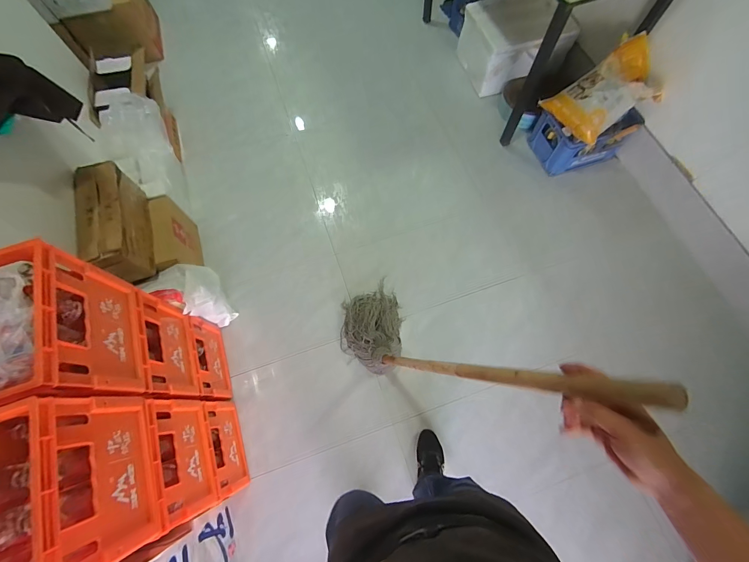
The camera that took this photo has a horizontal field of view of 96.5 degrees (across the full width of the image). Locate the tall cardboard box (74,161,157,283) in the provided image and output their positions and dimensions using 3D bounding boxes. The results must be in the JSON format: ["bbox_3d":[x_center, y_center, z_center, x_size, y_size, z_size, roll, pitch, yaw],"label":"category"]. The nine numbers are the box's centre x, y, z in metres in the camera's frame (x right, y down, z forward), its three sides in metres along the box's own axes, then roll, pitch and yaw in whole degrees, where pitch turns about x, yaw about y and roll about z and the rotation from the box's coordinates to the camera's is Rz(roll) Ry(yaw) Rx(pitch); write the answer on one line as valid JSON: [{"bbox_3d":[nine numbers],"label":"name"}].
[{"bbox_3d":[-0.971,-0.215,1.260,0.146,0.211,0.433,-15,71,-5],"label":"tall cardboard box"}]

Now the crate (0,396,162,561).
[{"bbox_3d":[-0.637,0.421,0.647,0.245,0.301,0.321,-17,71,-5],"label":"crate"}]

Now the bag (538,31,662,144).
[{"bbox_3d":[1.020,-0.839,1.470,0.367,0.223,0.302,-30,73,-10],"label":"bag"}]

